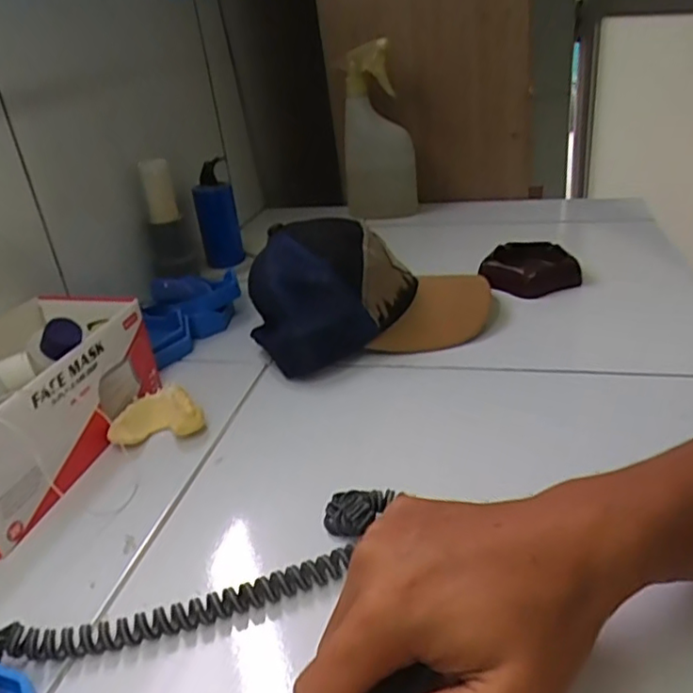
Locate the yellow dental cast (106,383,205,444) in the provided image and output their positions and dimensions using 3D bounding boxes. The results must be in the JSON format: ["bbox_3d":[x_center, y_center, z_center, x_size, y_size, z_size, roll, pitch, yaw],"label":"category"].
[{"bbox_3d":[-0.146,0.056,0.475,0.069,0.031,0.042,-9,28,-8],"label":"yellow dental cast"}]

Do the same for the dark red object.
[{"bbox_3d":[0.206,-0.087,0.671,0.096,0.029,0.110,9,31,28],"label":"dark red object"}]

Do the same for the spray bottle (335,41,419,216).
[{"bbox_3d":[0.046,-0.304,0.889,0.105,0.239,0.084,-3,28,8],"label":"spray bottle"}]

